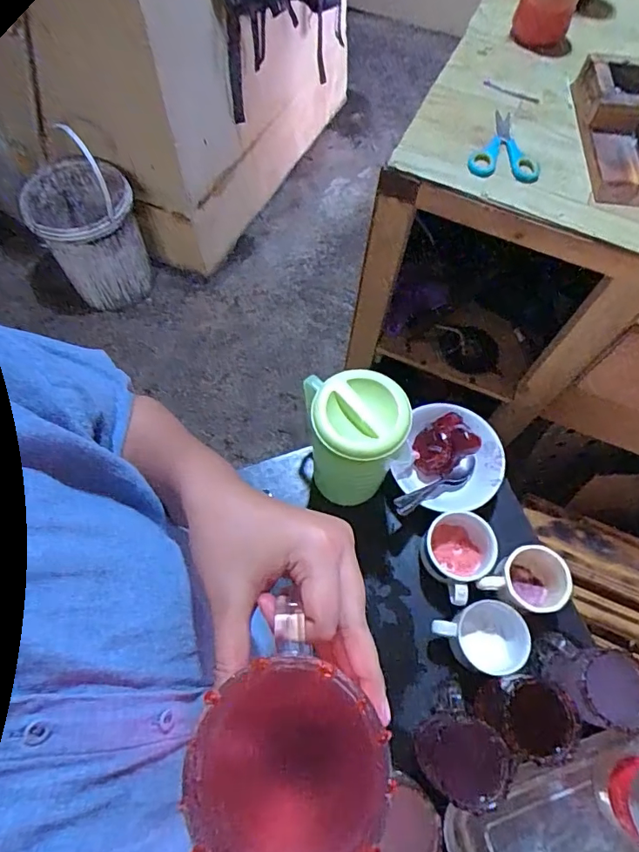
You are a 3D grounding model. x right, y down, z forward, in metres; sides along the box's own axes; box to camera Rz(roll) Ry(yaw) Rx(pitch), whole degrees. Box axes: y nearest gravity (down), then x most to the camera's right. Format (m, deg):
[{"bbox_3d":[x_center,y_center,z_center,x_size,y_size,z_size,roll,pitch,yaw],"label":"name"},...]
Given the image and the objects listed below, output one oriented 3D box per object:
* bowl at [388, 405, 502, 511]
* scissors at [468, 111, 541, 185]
[{"bbox_3d":[0.181,0.043,0.691,0.137,0.061,0.150,0,65,-1],"label":"bowl"},{"bbox_3d":[0.204,-0.326,0.575,0.080,0.014,0.109,-2,65,-2],"label":"scissors"}]

